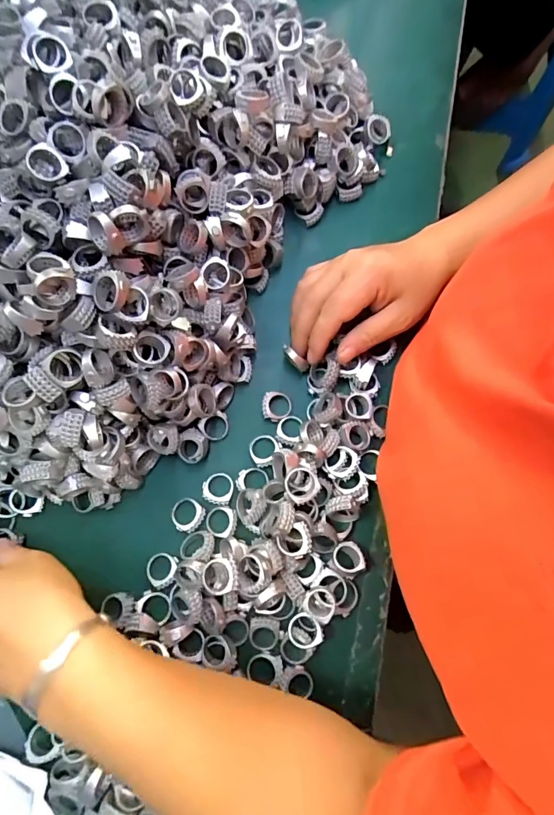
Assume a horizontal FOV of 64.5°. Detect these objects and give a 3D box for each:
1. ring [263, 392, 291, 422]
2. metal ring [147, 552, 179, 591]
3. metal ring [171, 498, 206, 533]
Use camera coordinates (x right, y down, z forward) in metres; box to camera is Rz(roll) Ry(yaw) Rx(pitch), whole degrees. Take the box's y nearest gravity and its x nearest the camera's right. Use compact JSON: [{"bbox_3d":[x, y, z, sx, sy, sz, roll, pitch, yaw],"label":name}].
[{"bbox_3d":[0.000,-0.001,0.347,0.023,0.009,0.023,-6,79,-2],"label":"ring"},{"bbox_3d":[-0.083,0.118,0.321,0.023,0.008,0.024,-5,63,10],"label":"metal ring"},{"bbox_3d":[-0.068,0.080,0.329,0.024,0.009,0.024,0,79,-1],"label":"metal ring"}]

